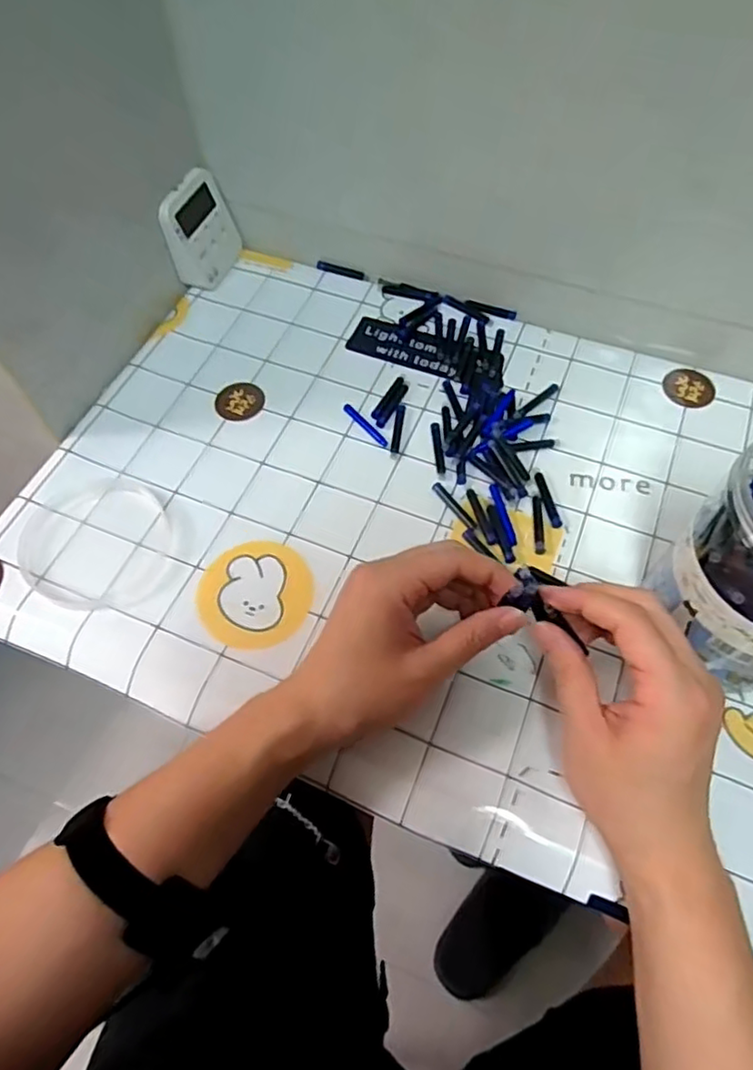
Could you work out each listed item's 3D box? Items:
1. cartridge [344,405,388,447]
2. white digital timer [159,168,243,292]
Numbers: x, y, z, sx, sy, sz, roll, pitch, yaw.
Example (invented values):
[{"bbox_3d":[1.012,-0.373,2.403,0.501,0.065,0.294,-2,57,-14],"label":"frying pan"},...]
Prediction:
[{"bbox_3d":[-0.008,-0.087,0.501,0.007,0.004,0.050,-37,66,-18],"label":"cartridge"},{"bbox_3d":[-0.159,-0.271,0.571,0.016,0.081,0.076,13,61,31],"label":"white digital timer"}]

